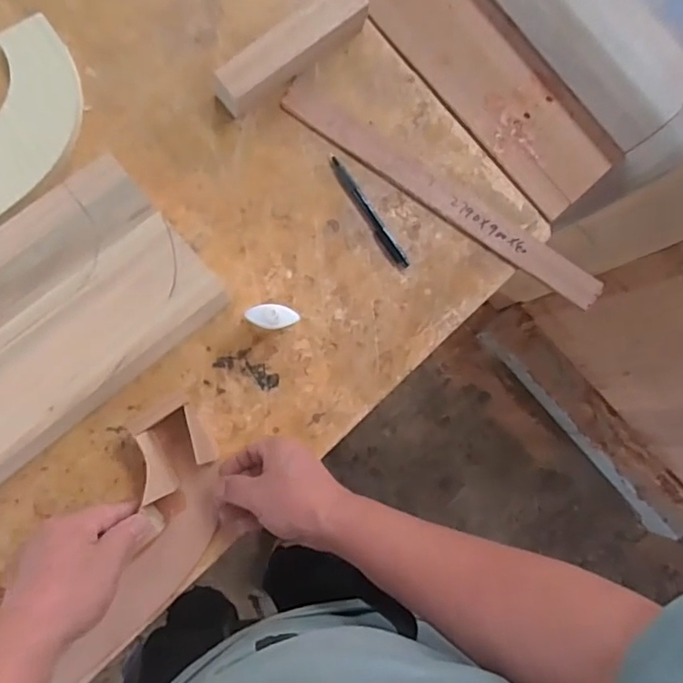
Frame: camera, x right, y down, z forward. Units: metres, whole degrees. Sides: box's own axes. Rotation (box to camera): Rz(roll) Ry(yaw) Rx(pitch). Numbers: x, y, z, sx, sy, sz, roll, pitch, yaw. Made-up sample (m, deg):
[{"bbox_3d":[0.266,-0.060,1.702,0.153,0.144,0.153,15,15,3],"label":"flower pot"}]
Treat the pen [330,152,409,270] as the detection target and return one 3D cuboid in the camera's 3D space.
[{"bbox_3d":[0.028,-0.135,0.589,0.010,0.008,0.135,-34,91,-9],"label":"pen"}]

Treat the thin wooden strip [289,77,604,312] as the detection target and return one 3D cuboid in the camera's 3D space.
[{"bbox_3d":[0.109,-0.152,0.602,0.387,0.009,0.035,33,82,-4],"label":"thin wooden strip"}]

